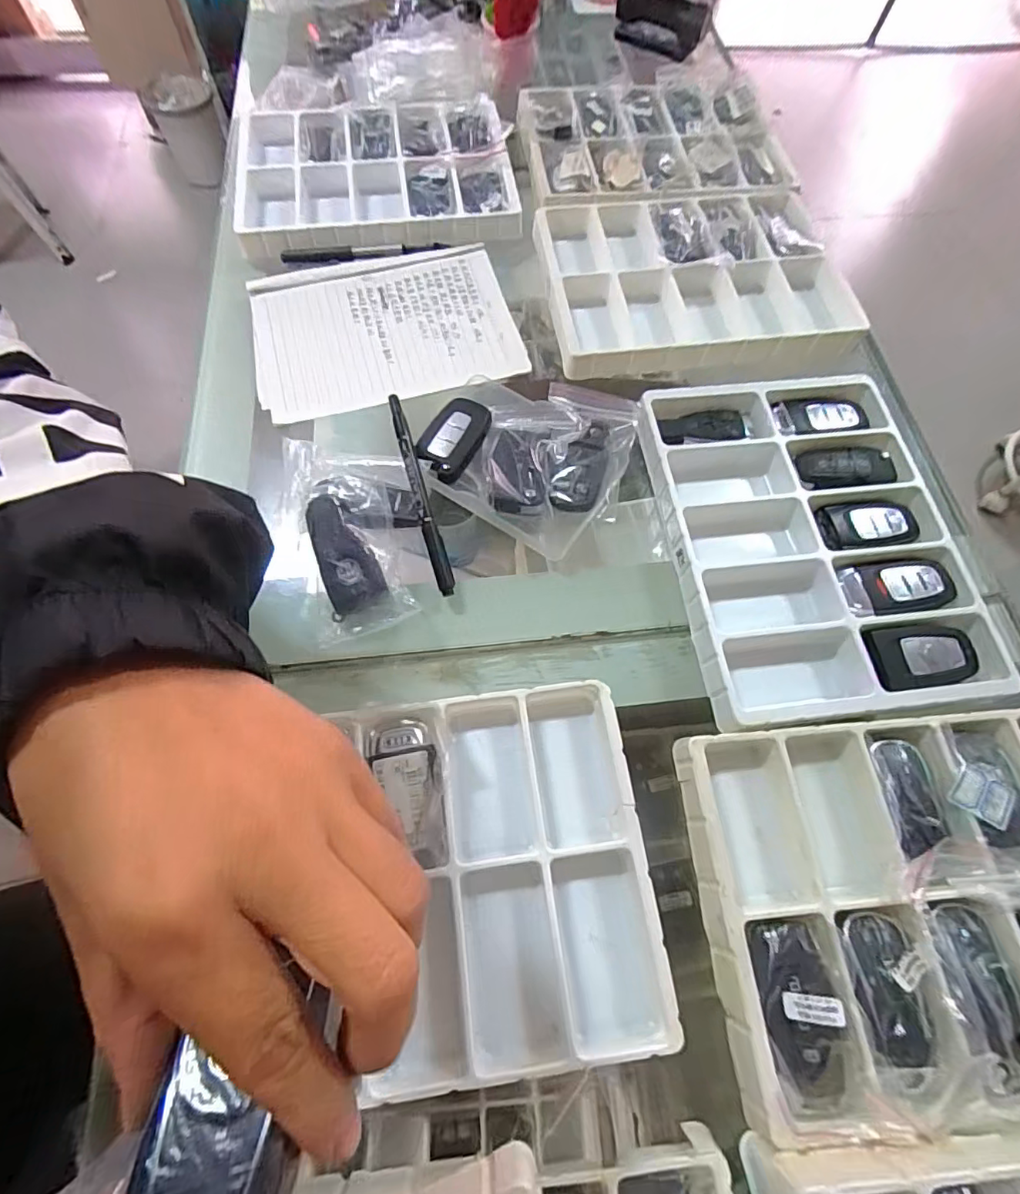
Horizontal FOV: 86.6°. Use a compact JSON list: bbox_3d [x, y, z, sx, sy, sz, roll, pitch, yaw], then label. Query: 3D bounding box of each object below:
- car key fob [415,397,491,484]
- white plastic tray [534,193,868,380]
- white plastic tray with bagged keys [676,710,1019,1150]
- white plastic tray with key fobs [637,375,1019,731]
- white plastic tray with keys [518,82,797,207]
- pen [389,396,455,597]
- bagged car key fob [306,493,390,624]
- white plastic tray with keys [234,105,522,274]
[{"bbox_3d":[-0.040,-0.113,0.381,0.037,0.012,0.068,22,68,7],"label":"car key fob"},{"bbox_3d":[0.154,-0.264,0.463,0.252,0.051,0.181,-6,67,-4],"label":"white plastic tray"},{"bbox_3d":[0.224,0.153,0.277,0.242,0.032,0.172,-4,67,-3],"label":"white plastic tray with bagged keys"},{"bbox_3d":[0.194,-0.041,0.360,0.178,0.029,0.236,-6,67,-4],"label":"white plastic tray with key fobs"},{"bbox_3d":[0.136,-0.437,0.515,0.233,0.030,0.177,-6,67,-4],"label":"white plastic tray with keys"},{"bbox_3d":[-0.058,-0.067,0.350,0.010,0.007,0.135,-16,83,-5],"label":"pen"},{"bbox_3d":[-0.105,-0.027,0.333,0.035,0.017,0.074,-24,84,-8],"label":"bagged car key fob"},{"bbox_3d":[-0.124,-0.385,0.495,0.243,0.030,0.188,-8,68,-5],"label":"white plastic tray with keys"}]

